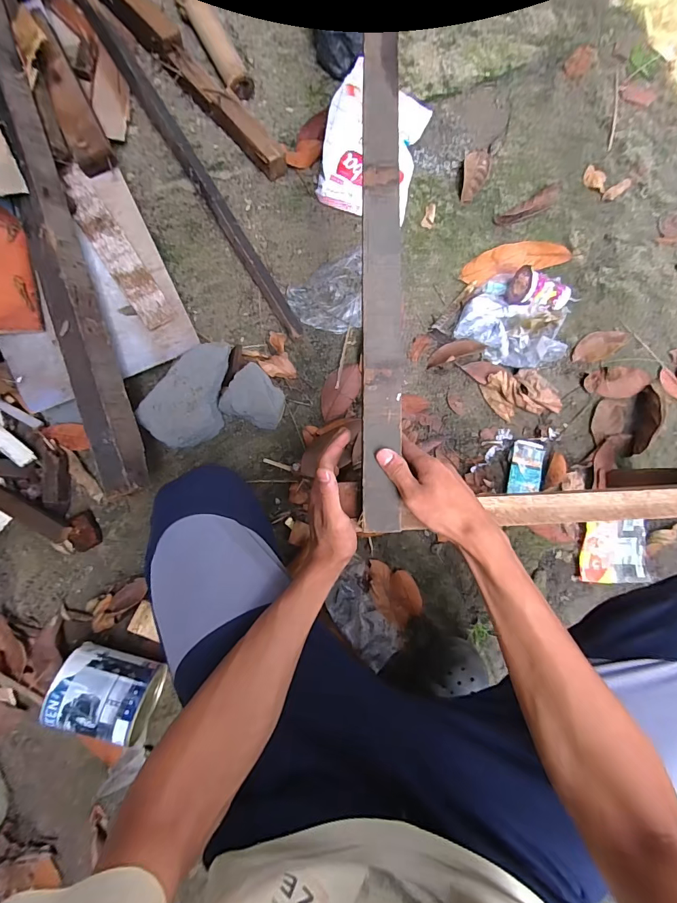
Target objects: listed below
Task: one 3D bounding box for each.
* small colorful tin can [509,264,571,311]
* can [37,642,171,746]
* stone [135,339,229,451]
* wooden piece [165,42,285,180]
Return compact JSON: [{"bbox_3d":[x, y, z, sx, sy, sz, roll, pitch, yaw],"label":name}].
[{"bbox_3d":[0.375,-0.294,0.737,0.106,0.066,0.070,23,84,0],"label":"small colorful tin can"},{"bbox_3d":[-0.340,0.351,0.591,0.131,0.100,0.094,18,82,-1],"label":"can"},{"bbox_3d":[-0.237,-0.092,0.677,0.108,0.078,0.186,36,82,1],"label":"stone"},{"bbox_3d":[-0.209,-0.638,0.747,0.048,0.059,0.294,-44,88,-5],"label":"wooden piece"}]

